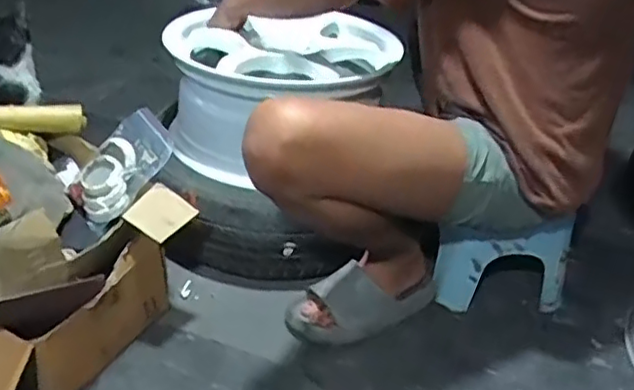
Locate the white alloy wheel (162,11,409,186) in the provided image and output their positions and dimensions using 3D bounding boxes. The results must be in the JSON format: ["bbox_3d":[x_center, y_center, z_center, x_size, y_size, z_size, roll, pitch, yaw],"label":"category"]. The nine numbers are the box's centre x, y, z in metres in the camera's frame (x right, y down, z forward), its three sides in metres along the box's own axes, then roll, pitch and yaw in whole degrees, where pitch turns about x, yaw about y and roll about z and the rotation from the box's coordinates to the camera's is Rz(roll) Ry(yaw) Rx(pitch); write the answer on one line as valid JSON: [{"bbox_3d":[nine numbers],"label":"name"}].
[{"bbox_3d":[-0.047,-0.206,1.242,0.410,0.208,0.407,3,34,-2],"label":"white alloy wheel"}]

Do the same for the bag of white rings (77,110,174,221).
[{"bbox_3d":[-0.315,-0.049,1.036,0.177,0.032,0.128,-42,61,-10],"label":"bag of white rings"}]

